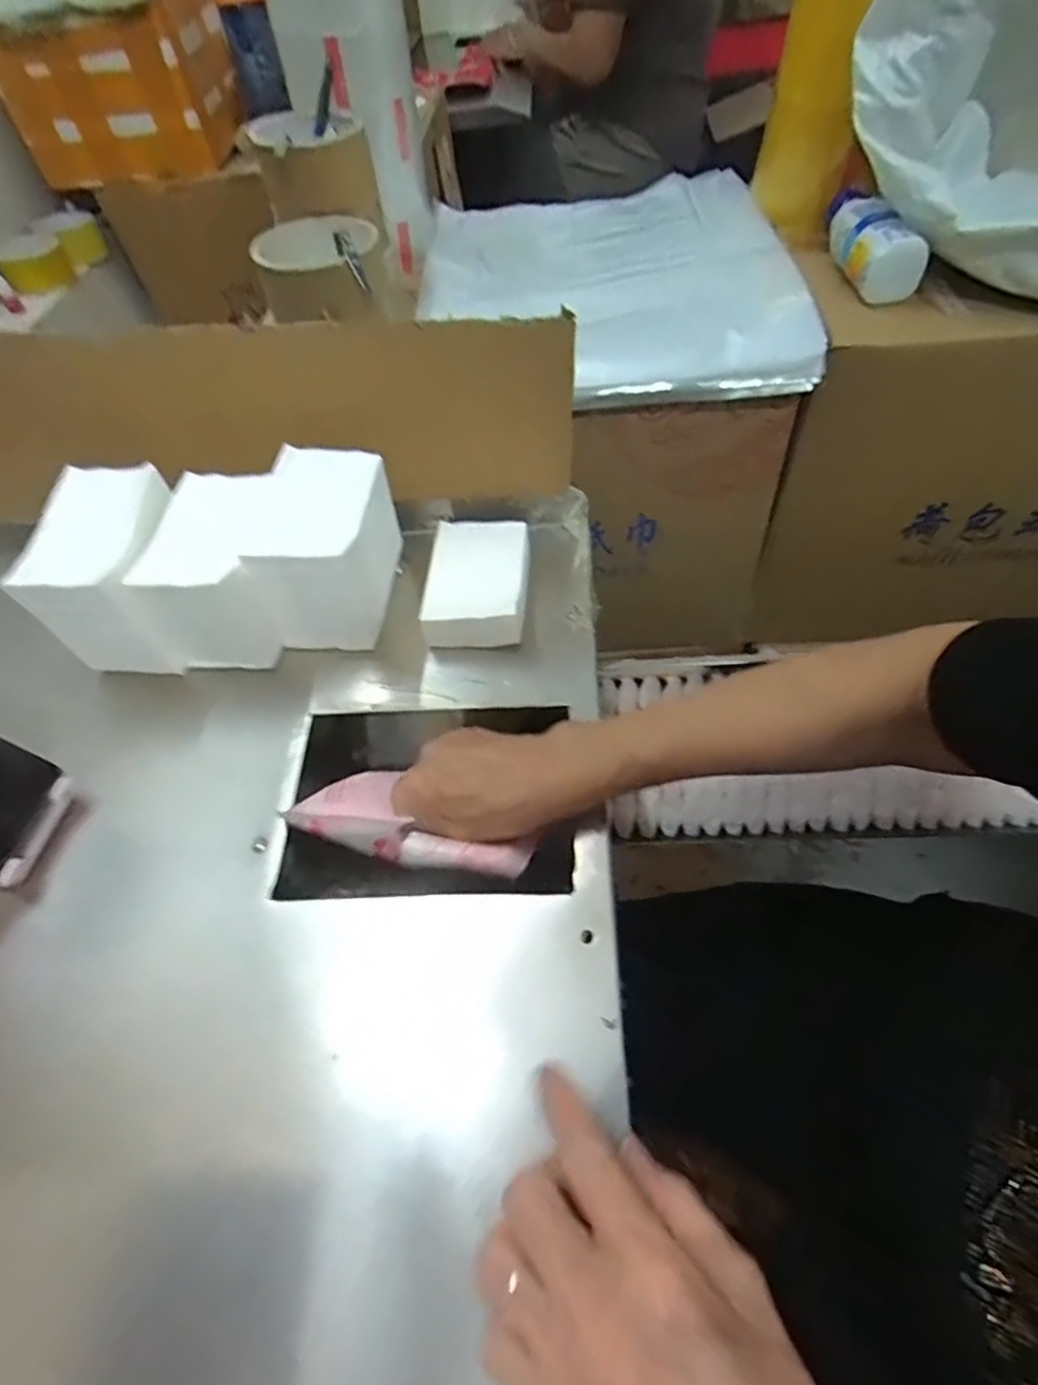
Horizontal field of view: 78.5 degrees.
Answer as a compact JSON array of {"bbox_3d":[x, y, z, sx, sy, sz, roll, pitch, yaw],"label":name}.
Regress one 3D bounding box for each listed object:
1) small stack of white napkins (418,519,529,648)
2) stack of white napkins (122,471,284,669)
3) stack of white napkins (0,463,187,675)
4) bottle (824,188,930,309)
[{"bbox_3d":[-0.030,-0.079,0.468,0.070,0.033,0.108,-1,55,5],"label":"small stack of white napkins"},{"bbox_3d":[-0.199,-0.078,0.437,0.071,0.093,0.103,5,55,9],"label":"stack of white napkins"},{"bbox_3d":[-0.269,-0.077,0.434,0.074,0.101,0.105,1,55,6],"label":"stack of white napkins"},{"bbox_3d":[0.306,-0.395,0.555,0.057,0.062,0.143,2,55,7],"label":"bottle"}]

